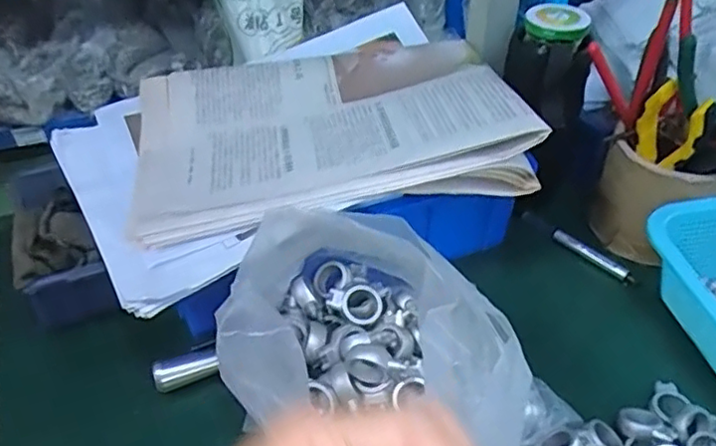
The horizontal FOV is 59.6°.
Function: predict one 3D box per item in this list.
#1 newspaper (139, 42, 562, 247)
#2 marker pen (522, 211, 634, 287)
[{"bbox_3d":[-0.030,-0.078,0.475,0.276,0.046,0.193,-9,42,-8],"label":"newspaper"},{"bbox_3d":[0.184,0.020,0.527,0.016,0.014,0.104,-32,49,-32],"label":"marker pen"}]

